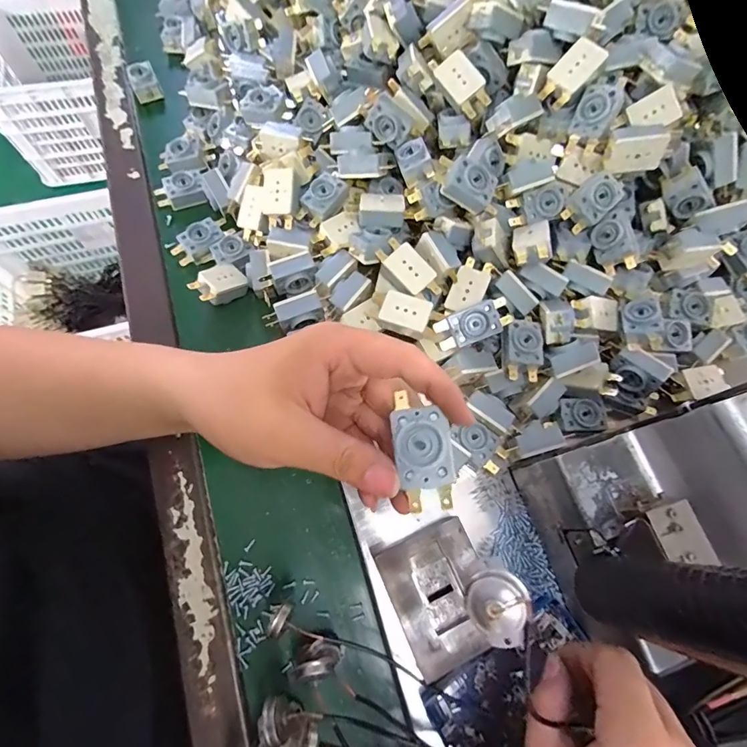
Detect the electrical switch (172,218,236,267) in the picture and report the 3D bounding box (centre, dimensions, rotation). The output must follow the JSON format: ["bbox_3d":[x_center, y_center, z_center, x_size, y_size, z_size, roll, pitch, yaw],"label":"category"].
[{"bbox_3d":[-0.161,-0.125,0.398,0.057,0.022,0.027,-34,75,-13],"label":"electrical switch"}]

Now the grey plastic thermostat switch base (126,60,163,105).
[{"bbox_3d":[-0.250,-0.318,0.459,0.027,0.023,0.030,-21,73,-9],"label":"grey plastic thermostat switch base"}]

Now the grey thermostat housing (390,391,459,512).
[{"bbox_3d":[0.023,0.036,0.195,0.025,0.014,0.051,-7,71,-5],"label":"grey thermostat housing"}]

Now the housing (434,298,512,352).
[{"bbox_3d":[0.075,-0.037,0.323,0.053,0.012,0.026,-23,104,5],"label":"housing"}]

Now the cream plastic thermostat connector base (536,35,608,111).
[{"bbox_3d":[0.153,-0.232,0.328,0.025,0.017,0.046,44,108,-4],"label":"cream plastic thermostat connector base"}]

